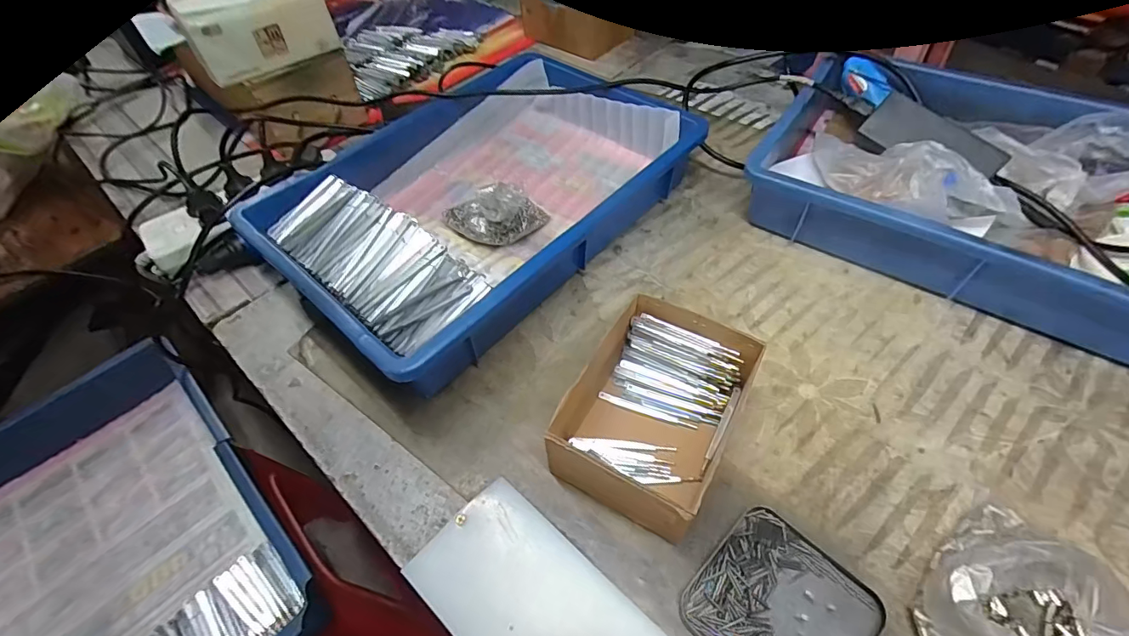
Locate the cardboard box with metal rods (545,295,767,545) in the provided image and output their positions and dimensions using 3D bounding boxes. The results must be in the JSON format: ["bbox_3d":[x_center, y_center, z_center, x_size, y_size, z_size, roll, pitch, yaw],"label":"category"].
[{"bbox_3d":[0.068,0.072,0.379,0.117,0.066,0.158,26,59,21],"label":"cardboard box with metal rods"}]

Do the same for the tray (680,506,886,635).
[{"bbox_3d":[0.142,0.191,0.321,0.101,0.014,0.102,-38,60,-23],"label":"tray"}]

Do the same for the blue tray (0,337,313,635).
[{"bbox_3d":[-0.437,0.233,0.466,0.279,0.088,0.389,-38,61,-21],"label":"blue tray"}]

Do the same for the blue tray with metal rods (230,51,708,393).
[{"bbox_3d":[-0.079,-0.133,0.520,0.262,0.089,0.414,35,62,25],"label":"blue tray with metal rods"}]

